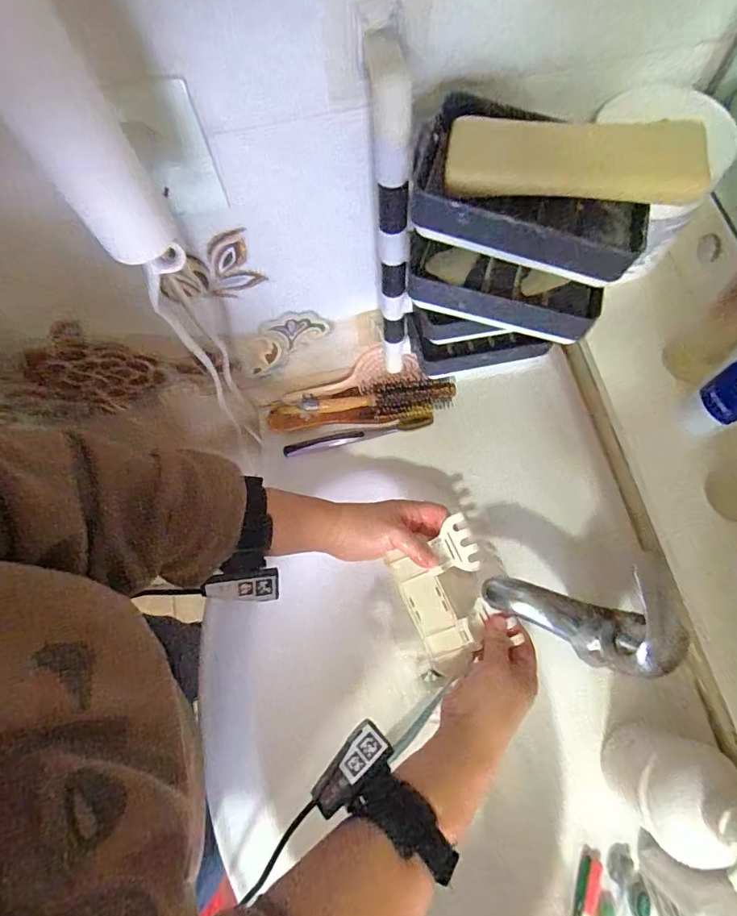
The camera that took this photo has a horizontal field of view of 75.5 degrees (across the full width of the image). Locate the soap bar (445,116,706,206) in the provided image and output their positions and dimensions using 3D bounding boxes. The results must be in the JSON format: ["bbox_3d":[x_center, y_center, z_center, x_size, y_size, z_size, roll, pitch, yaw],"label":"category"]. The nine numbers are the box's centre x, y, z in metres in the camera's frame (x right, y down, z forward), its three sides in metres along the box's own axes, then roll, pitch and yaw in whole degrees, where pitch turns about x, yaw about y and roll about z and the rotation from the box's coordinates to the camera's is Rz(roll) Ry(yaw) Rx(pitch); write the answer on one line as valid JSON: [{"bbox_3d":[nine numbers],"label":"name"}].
[{"bbox_3d":[0.104,-0.154,0.244,0.124,0.015,0.043,6,70,5],"label":"soap bar"}]

